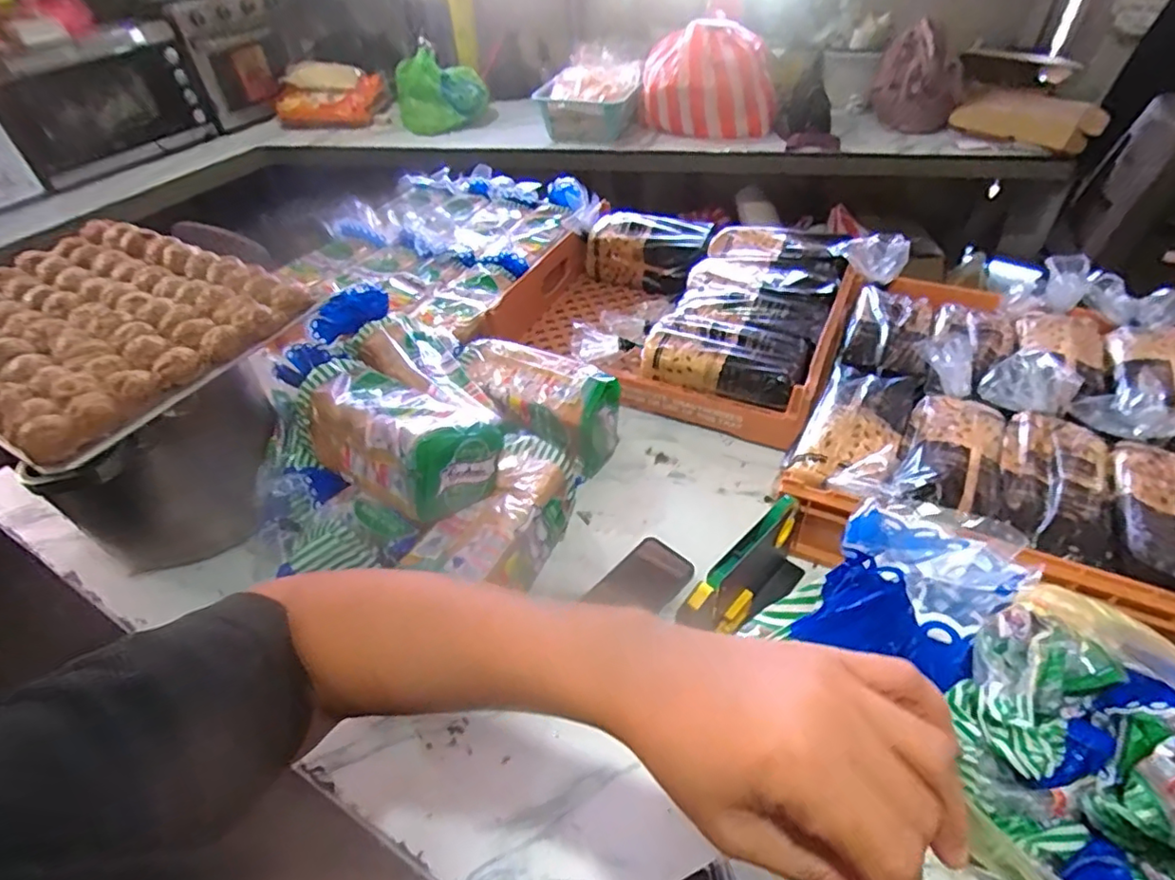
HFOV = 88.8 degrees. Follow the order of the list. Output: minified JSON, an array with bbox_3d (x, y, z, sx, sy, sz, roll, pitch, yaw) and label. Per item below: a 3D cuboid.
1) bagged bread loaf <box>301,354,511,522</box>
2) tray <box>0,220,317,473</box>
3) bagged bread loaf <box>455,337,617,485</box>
[{"bbox_3d":[-0.240,-0.018,0.762,0.262,0.098,0.151,28,54,28],"label":"bagged bread loaf"},{"bbox_3d":[-0.574,-0.142,0.683,0.433,0.033,0.301,21,51,23],"label":"tray"},{"bbox_3d":[-0.081,-0.059,0.920,0.266,0.114,0.145,16,49,19],"label":"bagged bread loaf"}]

